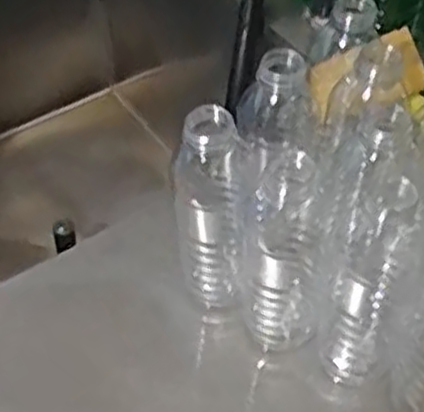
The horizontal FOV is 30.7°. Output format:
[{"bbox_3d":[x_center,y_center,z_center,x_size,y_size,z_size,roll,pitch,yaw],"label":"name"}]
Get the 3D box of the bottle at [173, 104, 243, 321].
[{"bbox_3d":[-0.001,0.006,0.530,0.053,0.175,0.060,-1,49,-2],"label":"bottle"}]

